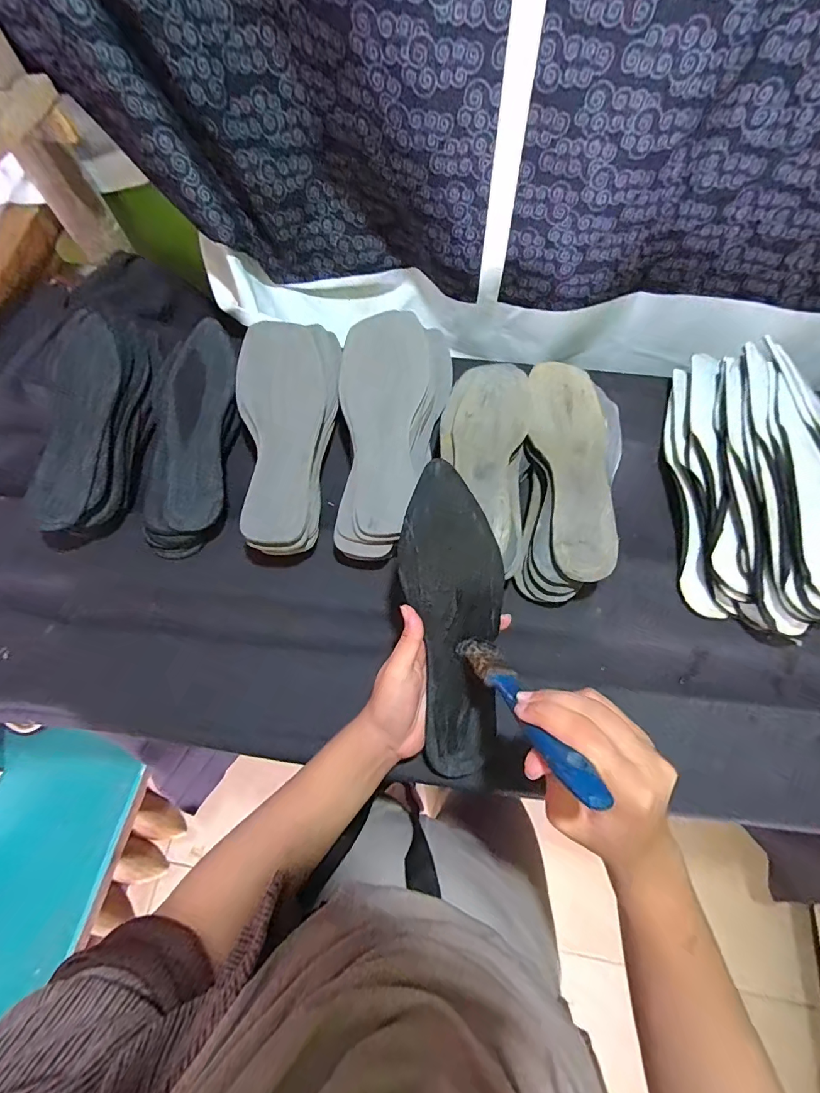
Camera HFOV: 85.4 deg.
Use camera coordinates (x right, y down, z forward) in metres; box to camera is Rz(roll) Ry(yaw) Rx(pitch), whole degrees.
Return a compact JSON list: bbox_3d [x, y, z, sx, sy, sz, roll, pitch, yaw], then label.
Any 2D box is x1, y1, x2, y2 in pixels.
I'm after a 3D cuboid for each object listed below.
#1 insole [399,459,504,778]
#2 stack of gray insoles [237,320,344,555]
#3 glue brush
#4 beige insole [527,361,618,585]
[{"bbox_3d":[0.036,0.063,0.353,0.074,0.009,0.246,-4,99,-2],"label":"insole"},{"bbox_3d":[-0.130,-0.115,0.455,0.106,0.048,0.247,1,68,0],"label":"stack of gray insoles"},{"bbox_3d":[0.069,0.096,0.279,0.026,0.159,0.013,-19,106,-8],"label":"glue brush"},{"bbox_3d":[0.158,-0.085,0.442,0.075,0.018,0.247,6,68,2],"label":"beige insole"}]

